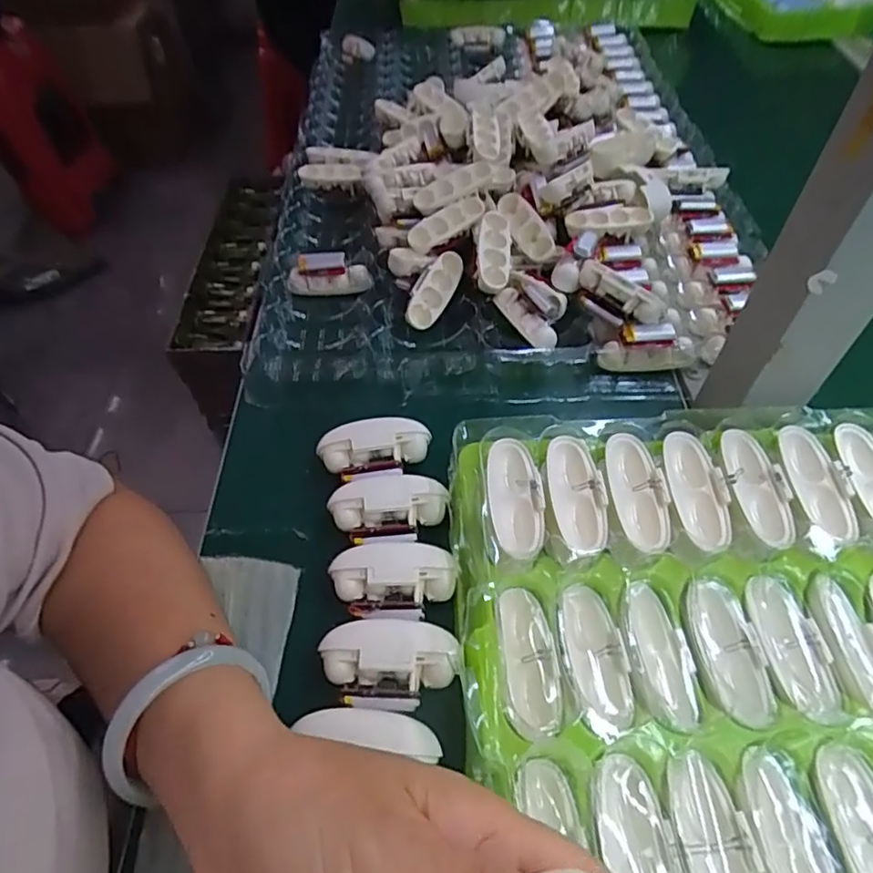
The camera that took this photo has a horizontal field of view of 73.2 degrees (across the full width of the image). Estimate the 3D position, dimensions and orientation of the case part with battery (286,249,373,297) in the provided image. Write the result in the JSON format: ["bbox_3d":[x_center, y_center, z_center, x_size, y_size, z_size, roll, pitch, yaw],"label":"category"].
[{"bbox_3d":[-0.082,-0.124,0.446,0.062,0.024,0.023,-9,53,-5],"label":"case part with battery"}]

